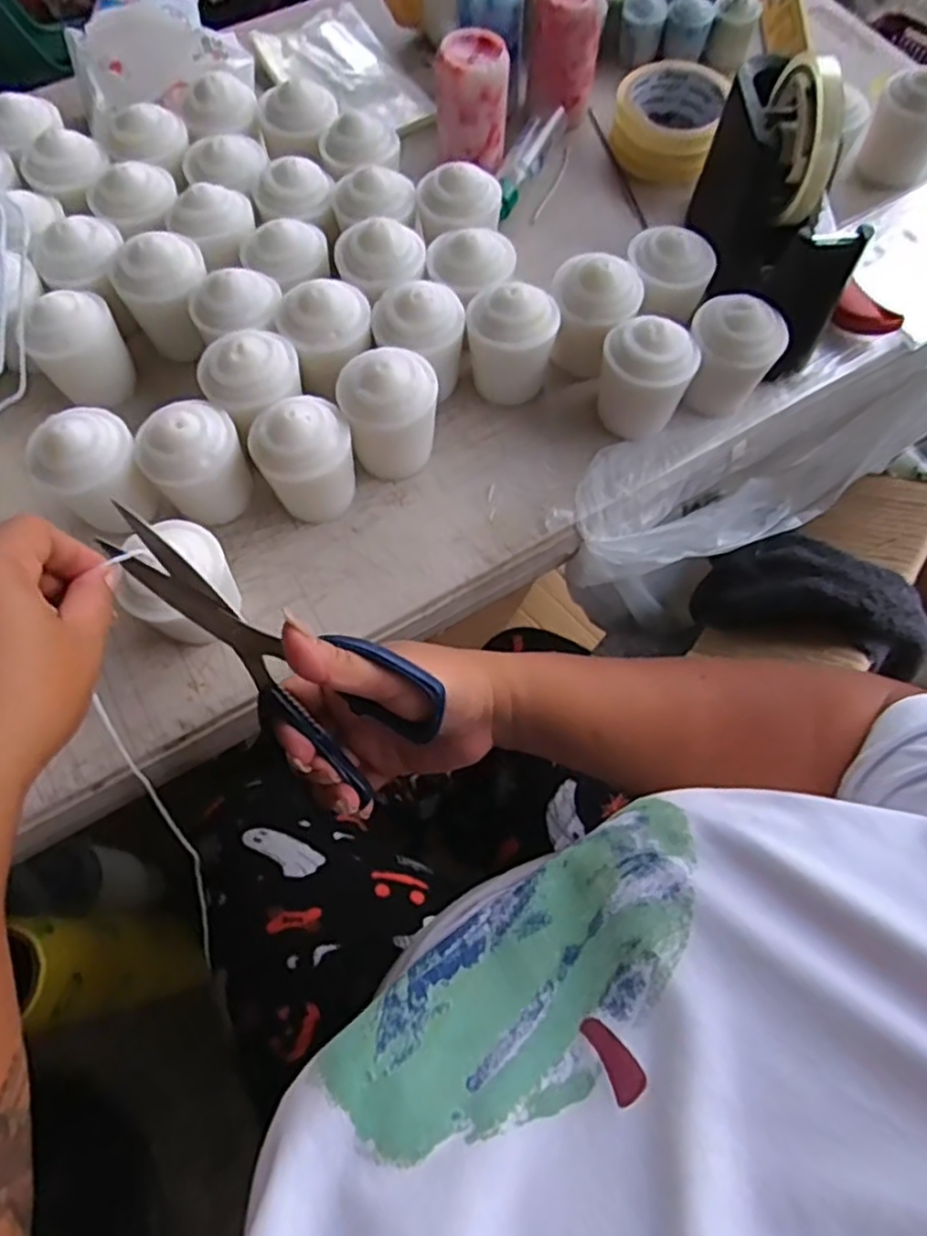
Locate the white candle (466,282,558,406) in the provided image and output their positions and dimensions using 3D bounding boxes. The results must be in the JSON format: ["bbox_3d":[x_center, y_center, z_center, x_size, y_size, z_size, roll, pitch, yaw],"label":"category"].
[{"bbox_3d":[0.031,-0.177,0.461,0.057,0.061,0.054,6,68,2],"label":"white candle"}]

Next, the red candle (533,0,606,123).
[{"bbox_3d":[0.079,-0.445,0.562,0.052,0.084,0.050,6,68,2],"label":"red candle"}]

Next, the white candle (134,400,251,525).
[{"bbox_3d":[-0.155,-0.089,0.423,0.054,0.058,0.049,-32,72,-13],"label":"white candle"}]

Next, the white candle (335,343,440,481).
[{"bbox_3d":[-0.045,-0.125,0.439,0.055,0.074,0.047,-5,68,-3],"label":"white candle"}]

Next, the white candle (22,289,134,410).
[{"bbox_3d":[-0.243,-0.170,0.460,0.055,0.057,0.048,-32,72,-13],"label":"white candle"}]

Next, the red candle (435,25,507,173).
[{"bbox_3d":[0.006,-0.378,0.531,0.053,0.080,0.048,-9,62,-4],"label":"red candle"}]

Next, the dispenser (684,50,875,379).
[{"bbox_3d":[0.199,-0.268,0.463,0.057,0.121,0.181,-14,69,-6],"label":"dispenser"}]

